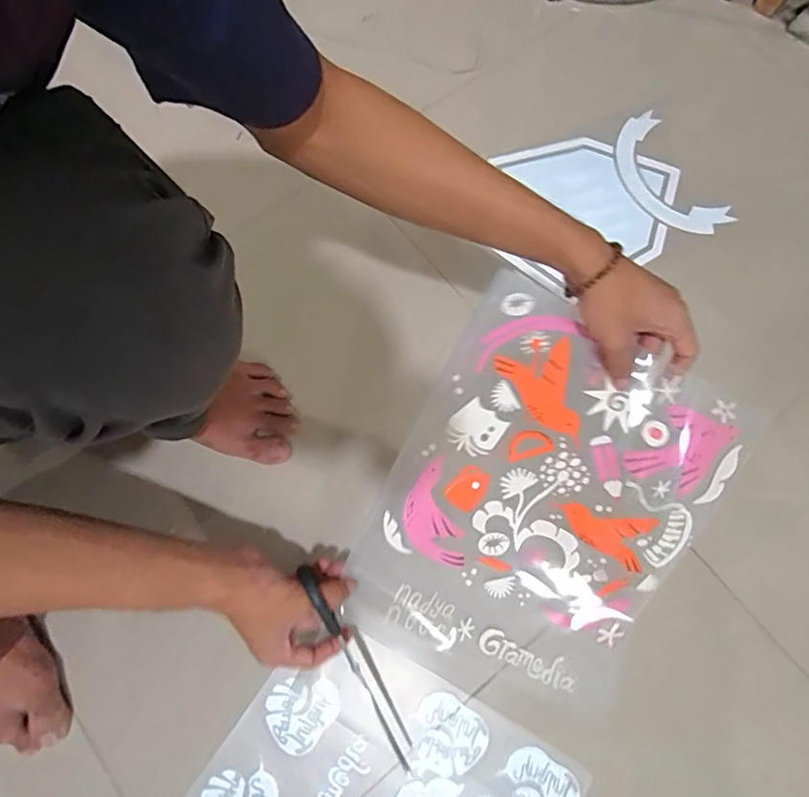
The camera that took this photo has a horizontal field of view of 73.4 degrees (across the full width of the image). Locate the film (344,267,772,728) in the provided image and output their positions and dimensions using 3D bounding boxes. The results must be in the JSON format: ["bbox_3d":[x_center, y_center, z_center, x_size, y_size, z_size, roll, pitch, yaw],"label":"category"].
[{"bbox_3d":[0.132,0.117,0.532,0.300,0.042,0.369,29,101,-2],"label":"film"}]

